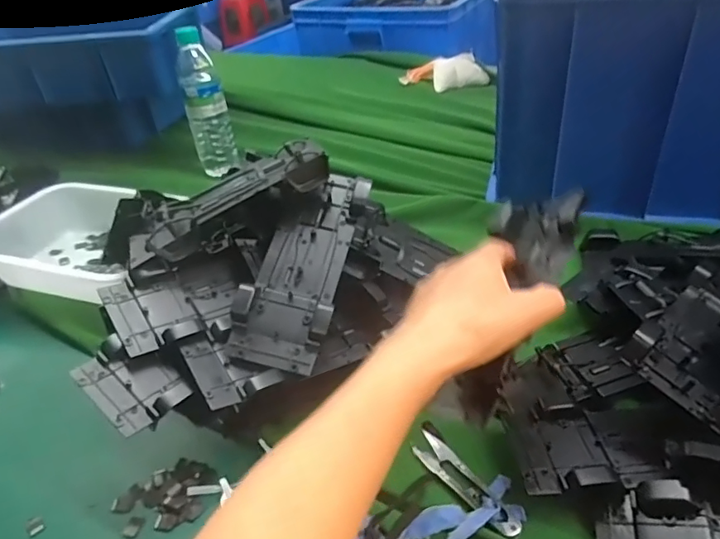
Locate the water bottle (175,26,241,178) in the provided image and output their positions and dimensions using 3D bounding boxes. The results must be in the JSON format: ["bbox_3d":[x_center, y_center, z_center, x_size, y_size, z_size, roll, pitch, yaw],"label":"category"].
[{"bbox_3d":[-0.239,-0.254,0.818,0.063,0.211,0.064,-15,37,-10],"label":"water bottle"}]

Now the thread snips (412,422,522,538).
[{"bbox_3d":[0.074,0.157,0.391,0.026,0.007,0.103,-24,39,-21],"label":"thread snips"}]

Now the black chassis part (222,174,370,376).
[{"bbox_3d":[-0.044,-0.007,0.451,0.072,0.030,0.187,11,60,23],"label":"black chassis part"}]

